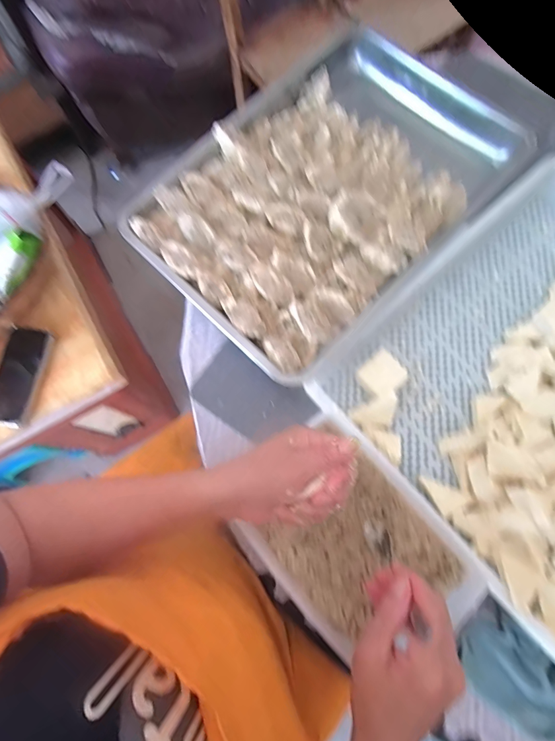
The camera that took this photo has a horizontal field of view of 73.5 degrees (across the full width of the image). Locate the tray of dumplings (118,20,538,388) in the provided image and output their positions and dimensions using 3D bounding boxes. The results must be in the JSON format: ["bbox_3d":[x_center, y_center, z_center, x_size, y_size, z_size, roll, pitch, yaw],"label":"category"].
[{"bbox_3d":[0.082,-0.263,0.517,0.523,0.062,0.341,-43,78,-11],"label":"tray of dumplings"}]

